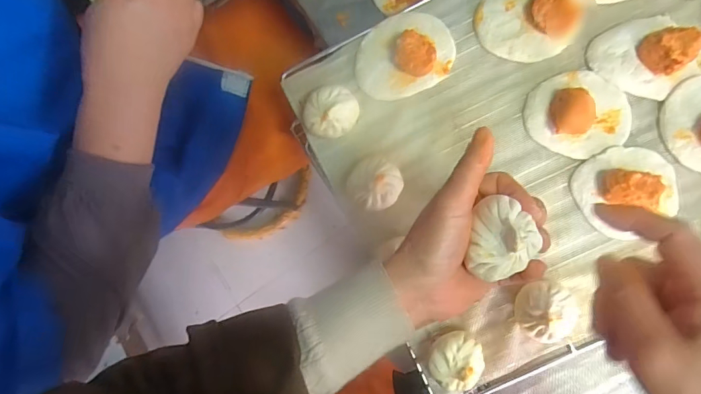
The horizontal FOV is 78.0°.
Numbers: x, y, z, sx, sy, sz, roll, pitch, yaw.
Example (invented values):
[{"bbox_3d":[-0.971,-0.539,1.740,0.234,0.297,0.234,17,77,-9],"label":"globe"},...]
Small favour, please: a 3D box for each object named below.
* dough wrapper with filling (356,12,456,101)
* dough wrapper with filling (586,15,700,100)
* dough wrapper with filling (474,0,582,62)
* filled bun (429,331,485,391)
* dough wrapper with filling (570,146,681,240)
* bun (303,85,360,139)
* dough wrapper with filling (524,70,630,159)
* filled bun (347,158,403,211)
[{"bbox_3d":[0.054,-0.147,0.438,0.102,0.029,0.083,-28,85,8],"label":"dough wrapper with filling"},{"bbox_3d":[0.284,-0.136,0.410,0.082,0.030,0.081,-35,84,7],"label":"dough wrapper with filling"},{"bbox_3d":[0.175,-0.177,0.428,0.094,0.018,0.078,28,94,8],"label":"dough wrapper with filling"},{"bbox_3d":[0.103,0.158,0.421,0.050,0.043,0.051,-3,89,9],"label":"filled bun"},{"bbox_3d":[0.264,-0.008,0.409,0.087,0.031,0.078,-25,86,8],"label":"dough wrapper with filling"},{"bbox_3d":[-0.020,-0.088,0.443,0.052,0.038,0.057,0,89,9],"label":"bun"},{"bbox_3d":[0.223,-0.082,0.416,0.095,0.024,0.079,24,93,8],"label":"dough wrapper with filling"},{"bbox_3d":[0.025,-0.013,0.435,0.053,0.041,0.049,0,89,9],"label":"filled bun"}]

